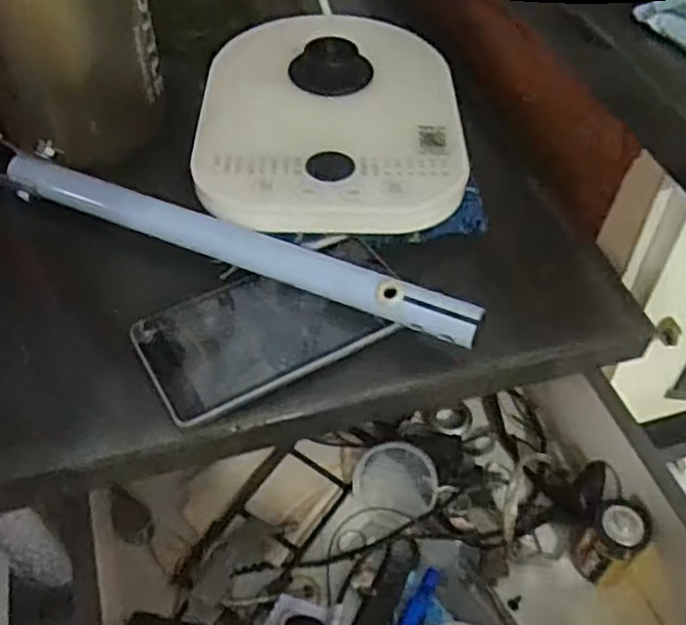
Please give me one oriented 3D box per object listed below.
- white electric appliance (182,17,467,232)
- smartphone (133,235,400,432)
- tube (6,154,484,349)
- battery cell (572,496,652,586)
[{"bbox_3d":[-0.008,-0.131,0.465,0.161,0.038,0.220,-1,50,0],"label":"white electric appliance"},{"bbox_3d":[-0.035,0.003,0.378,0.138,0.007,0.076,-24,54,-18],"label":"smartphone"},{"bbox_3d":[-0.062,-0.037,0.395,0.284,0.024,0.024,19,53,17],"label":"tube"},{"bbox_3d":[0.157,0.134,0.420,0.032,0.057,0.028,-35,58,-25],"label":"battery cell"}]

